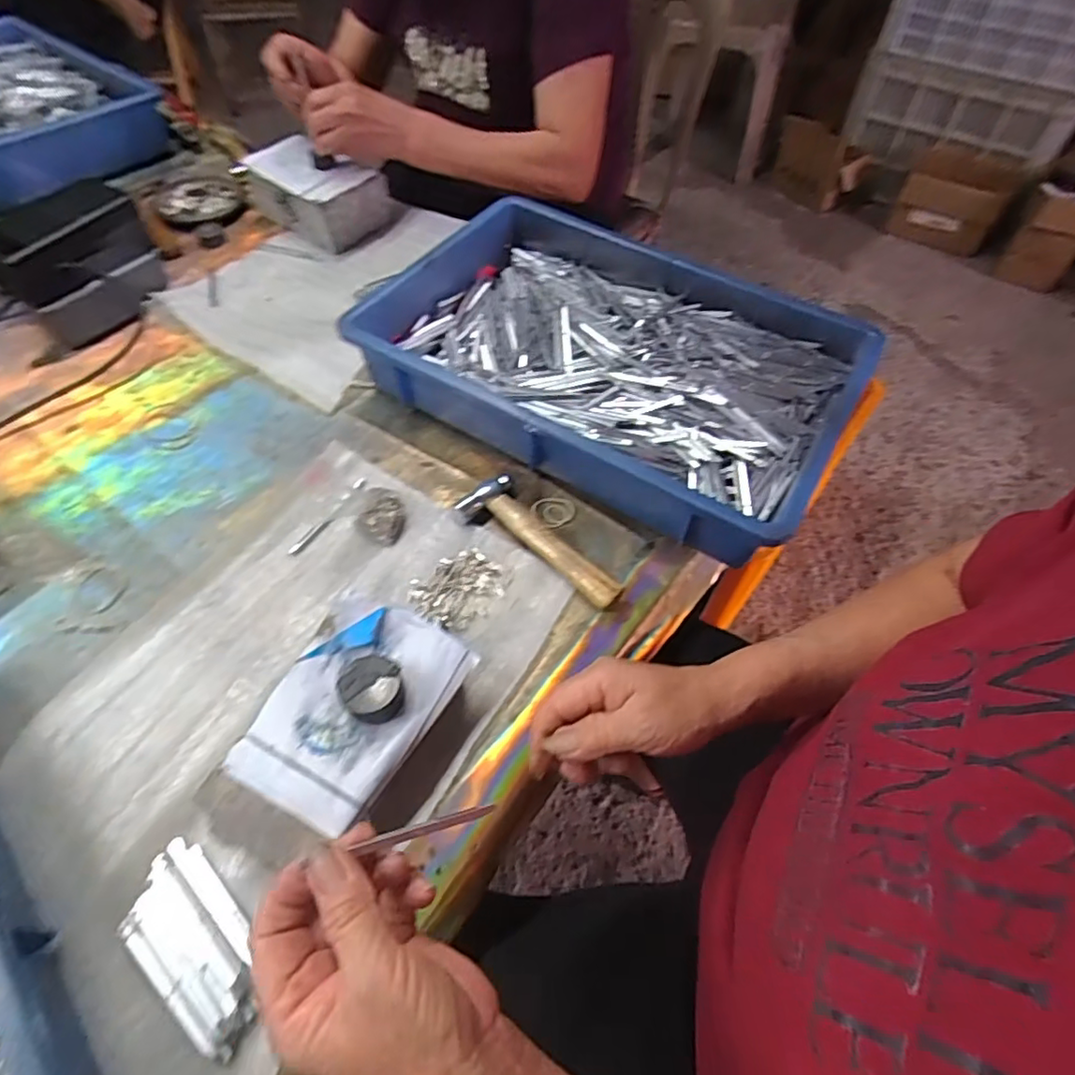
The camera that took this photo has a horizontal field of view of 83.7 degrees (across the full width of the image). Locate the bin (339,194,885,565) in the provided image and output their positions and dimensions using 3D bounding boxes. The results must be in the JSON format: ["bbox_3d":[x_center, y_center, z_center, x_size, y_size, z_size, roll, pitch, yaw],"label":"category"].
[{"bbox_3d":[0.069,-0.168,0.587,0.429,0.086,0.279,29,59,17],"label":"bin"}]

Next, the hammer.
[{"bbox_3d":[0.006,0.000,0.505,0.157,0.020,0.051,33,61,19],"label":"hammer"}]

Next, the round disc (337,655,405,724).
[{"bbox_3d":[-0.105,0.095,0.380,0.038,0.016,0.037,1,55,-1],"label":"round disc"}]

